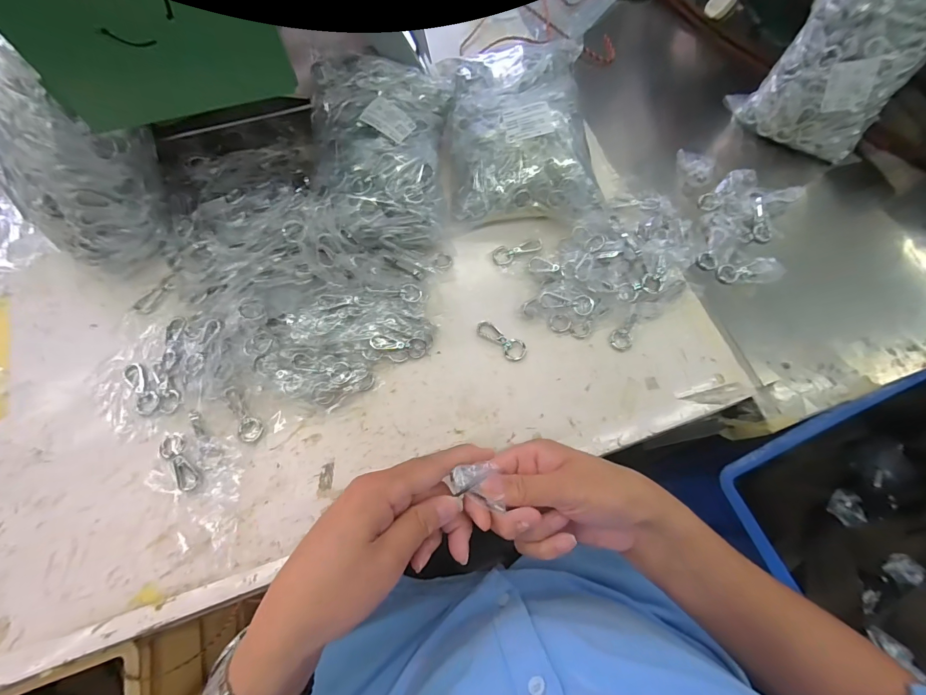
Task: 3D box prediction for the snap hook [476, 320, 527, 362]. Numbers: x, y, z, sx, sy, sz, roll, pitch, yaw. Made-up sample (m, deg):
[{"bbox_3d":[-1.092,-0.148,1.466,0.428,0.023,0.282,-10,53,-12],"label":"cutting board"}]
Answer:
[{"bbox_3d":[0.041,-0.009,0.411,0.060,0.008,0.025,36,72,11],"label":"snap hook"}]

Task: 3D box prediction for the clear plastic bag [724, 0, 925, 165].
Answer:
[{"bbox_3d":[0.457,-0.352,0.442,0.111,0.216,0.162,-42,76,-16],"label":"clear plastic bag"}]

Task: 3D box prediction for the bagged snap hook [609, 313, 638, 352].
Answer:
[{"bbox_3d":[0.174,-0.016,0.416,0.023,0.007,0.044,33,87,10],"label":"bagged snap hook"}]

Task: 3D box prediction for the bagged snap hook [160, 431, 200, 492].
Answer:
[{"bbox_3d":[-0.257,0.102,0.350,0.022,0.004,0.059,-30,73,-13],"label":"bagged snap hook"}]

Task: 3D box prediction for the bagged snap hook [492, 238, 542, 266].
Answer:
[{"bbox_3d":[0.062,-0.113,0.447,0.057,0.012,0.023,-19,71,-9],"label":"bagged snap hook"}]

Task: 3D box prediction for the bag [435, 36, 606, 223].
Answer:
[{"bbox_3d":[0.060,-0.257,0.448,0.165,0.057,0.224,-7,81,9],"label":"bag"}]

